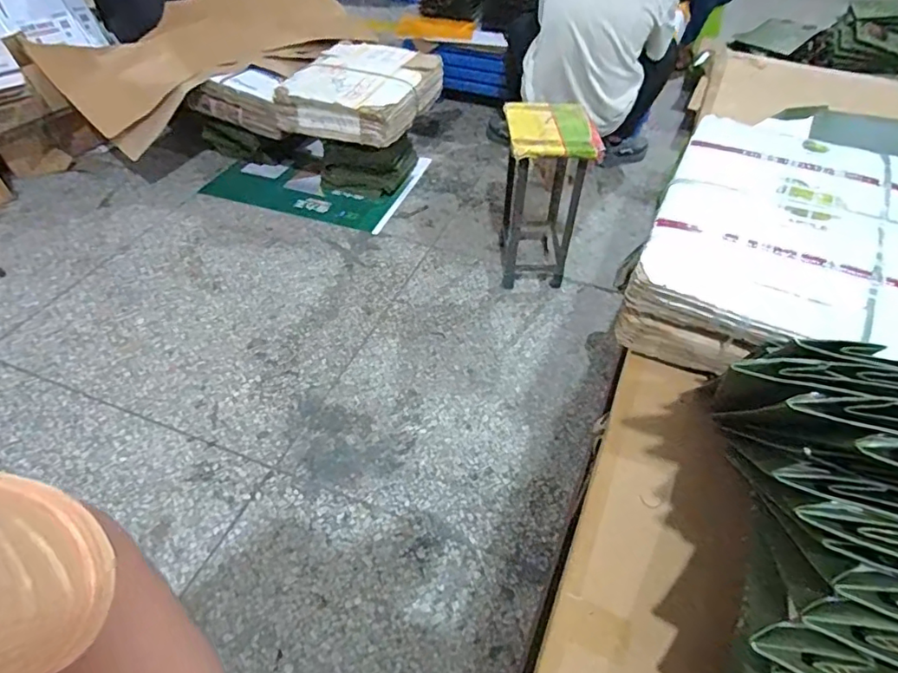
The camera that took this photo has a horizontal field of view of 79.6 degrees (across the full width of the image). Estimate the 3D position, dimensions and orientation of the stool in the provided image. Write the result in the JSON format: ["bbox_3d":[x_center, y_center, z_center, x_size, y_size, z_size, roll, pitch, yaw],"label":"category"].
[{"bbox_3d":[0.282,-0.449,1.730,0.237,0.544,0.321,1,47,0],"label":"stool"}]

